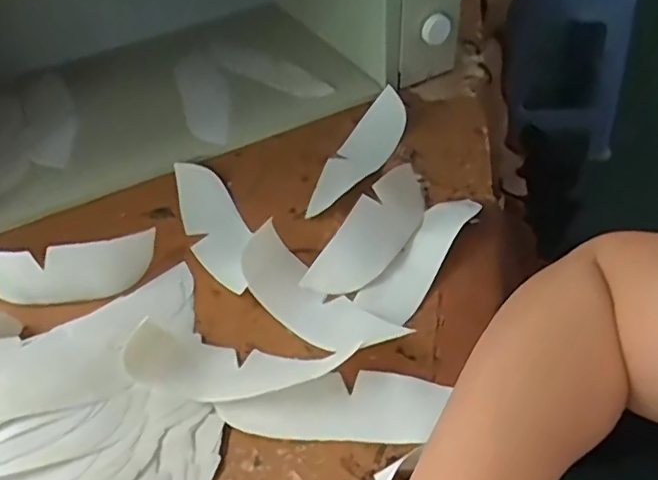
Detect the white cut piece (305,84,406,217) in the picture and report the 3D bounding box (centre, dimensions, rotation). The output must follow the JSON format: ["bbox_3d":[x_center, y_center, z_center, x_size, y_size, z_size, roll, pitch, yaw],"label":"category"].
[{"bbox_3d":[0.028,-0.093,0.656,0.064,0.053,0.180,14,47,17],"label":"white cut piece"}]

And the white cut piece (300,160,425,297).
[{"bbox_3d":[0.051,-0.021,0.568,0.055,0.044,0.184,24,51,24],"label":"white cut piece"}]

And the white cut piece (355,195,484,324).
[{"bbox_3d":[0.085,0.011,0.562,0.048,0.016,0.155,29,63,23],"label":"white cut piece"}]

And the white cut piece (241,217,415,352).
[{"bbox_3d":[-0.004,0.047,0.507,0.154,0.049,0.056,25,51,26],"label":"white cut piece"}]

